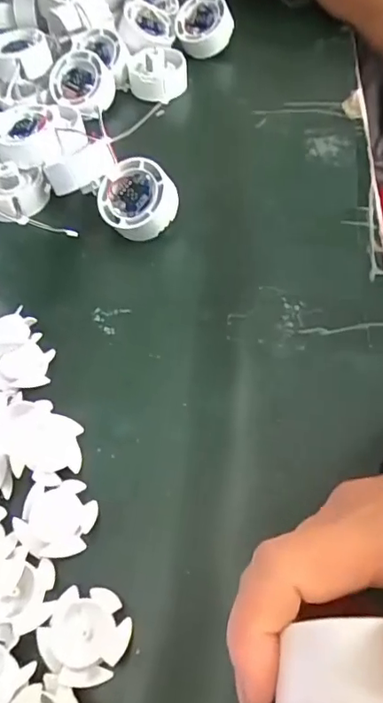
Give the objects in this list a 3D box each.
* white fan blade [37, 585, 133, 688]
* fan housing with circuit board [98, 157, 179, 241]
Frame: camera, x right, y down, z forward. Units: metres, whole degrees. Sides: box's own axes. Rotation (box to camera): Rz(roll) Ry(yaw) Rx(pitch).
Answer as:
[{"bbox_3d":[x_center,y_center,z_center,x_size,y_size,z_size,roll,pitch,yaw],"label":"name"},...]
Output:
[{"bbox_3d":[-0.050,0.132,0.254,0.038,0.008,0.040,-3,55,4],"label":"white fan blade"},{"bbox_3d":[-0.039,-0.113,0.403,0.054,0.024,0.051,-23,78,15],"label":"fan housing with circuit board"}]

